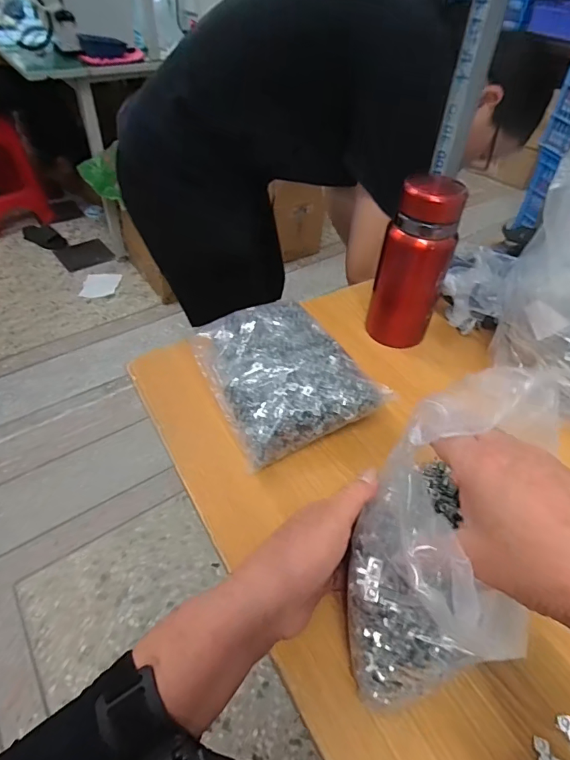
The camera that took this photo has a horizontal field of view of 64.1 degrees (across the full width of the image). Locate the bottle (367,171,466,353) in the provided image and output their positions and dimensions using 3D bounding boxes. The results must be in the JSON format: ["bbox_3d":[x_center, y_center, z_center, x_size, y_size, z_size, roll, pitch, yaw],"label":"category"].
[{"bbox_3d":[0.161,-0.140,0.565,0.079,0.195,0.072,20,48,15],"label":"bottle"}]

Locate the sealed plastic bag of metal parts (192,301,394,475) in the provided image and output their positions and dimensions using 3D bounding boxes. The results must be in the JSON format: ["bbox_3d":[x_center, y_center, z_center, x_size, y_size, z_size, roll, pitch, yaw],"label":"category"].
[{"bbox_3d":[-0.007,-0.014,0.519,0.152,0.059,0.200,-18,50,-21],"label":"sealed plastic bag of metal parts"}]

